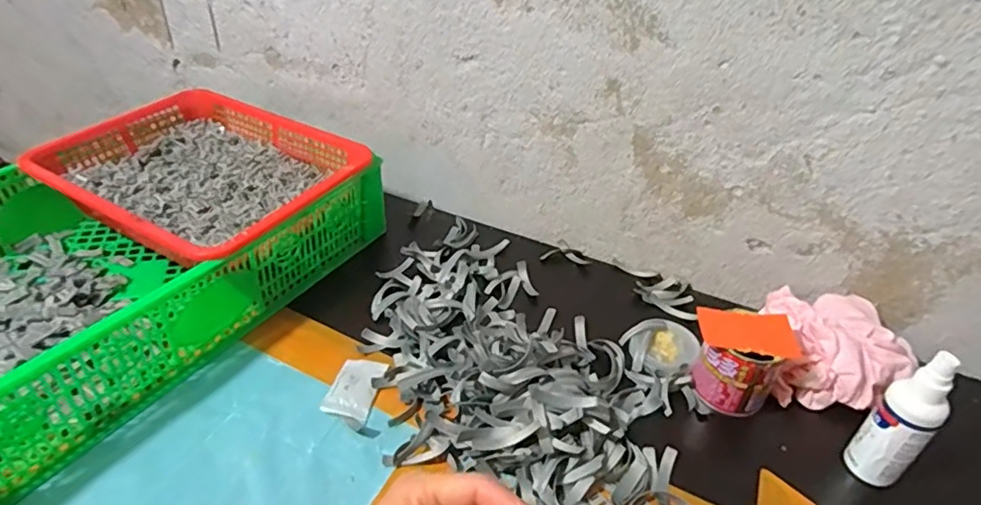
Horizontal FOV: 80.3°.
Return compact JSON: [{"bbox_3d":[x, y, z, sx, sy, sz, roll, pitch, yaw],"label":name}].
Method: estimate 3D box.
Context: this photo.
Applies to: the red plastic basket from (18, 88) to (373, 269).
[{"bbox_3d":[-0.307,-0.080,0.639,0.300,0.069,0.243,21,39,21],"label":"red plastic basket"}]

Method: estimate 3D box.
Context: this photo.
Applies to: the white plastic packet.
[{"bbox_3d":[-0.119,0.120,0.508,0.040,0.007,0.070,10,36,7],"label":"white plastic packet"}]

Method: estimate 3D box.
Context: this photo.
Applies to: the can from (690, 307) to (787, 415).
[{"bbox_3d":[0.220,0.101,0.521,0.058,0.067,0.063,3,36,-2],"label":"can"}]

